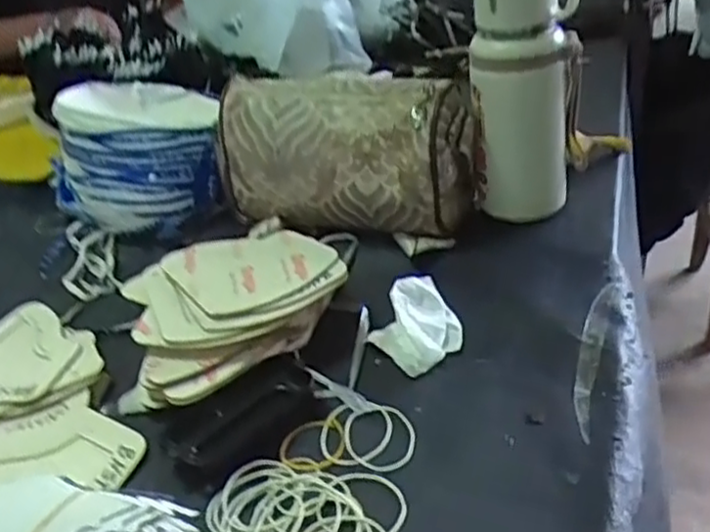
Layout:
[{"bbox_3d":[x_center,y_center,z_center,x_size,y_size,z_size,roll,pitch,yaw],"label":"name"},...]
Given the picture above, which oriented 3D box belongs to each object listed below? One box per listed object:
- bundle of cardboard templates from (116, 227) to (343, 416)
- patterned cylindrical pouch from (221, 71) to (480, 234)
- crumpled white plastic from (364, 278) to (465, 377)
[{"bbox_3d":[-0.115,0.034,0.598,0.188,0.064,0.152,-25,34,-28],"label":"bundle of cardboard templates"},{"bbox_3d":[-0.009,-0.106,0.681,0.238,0.130,0.088,8,35,24],"label":"patterned cylindrical pouch"},{"bbox_3d":[0.054,0.044,0.571,0.077,0.036,0.067,-30,37,-34],"label":"crumpled white plastic"}]

